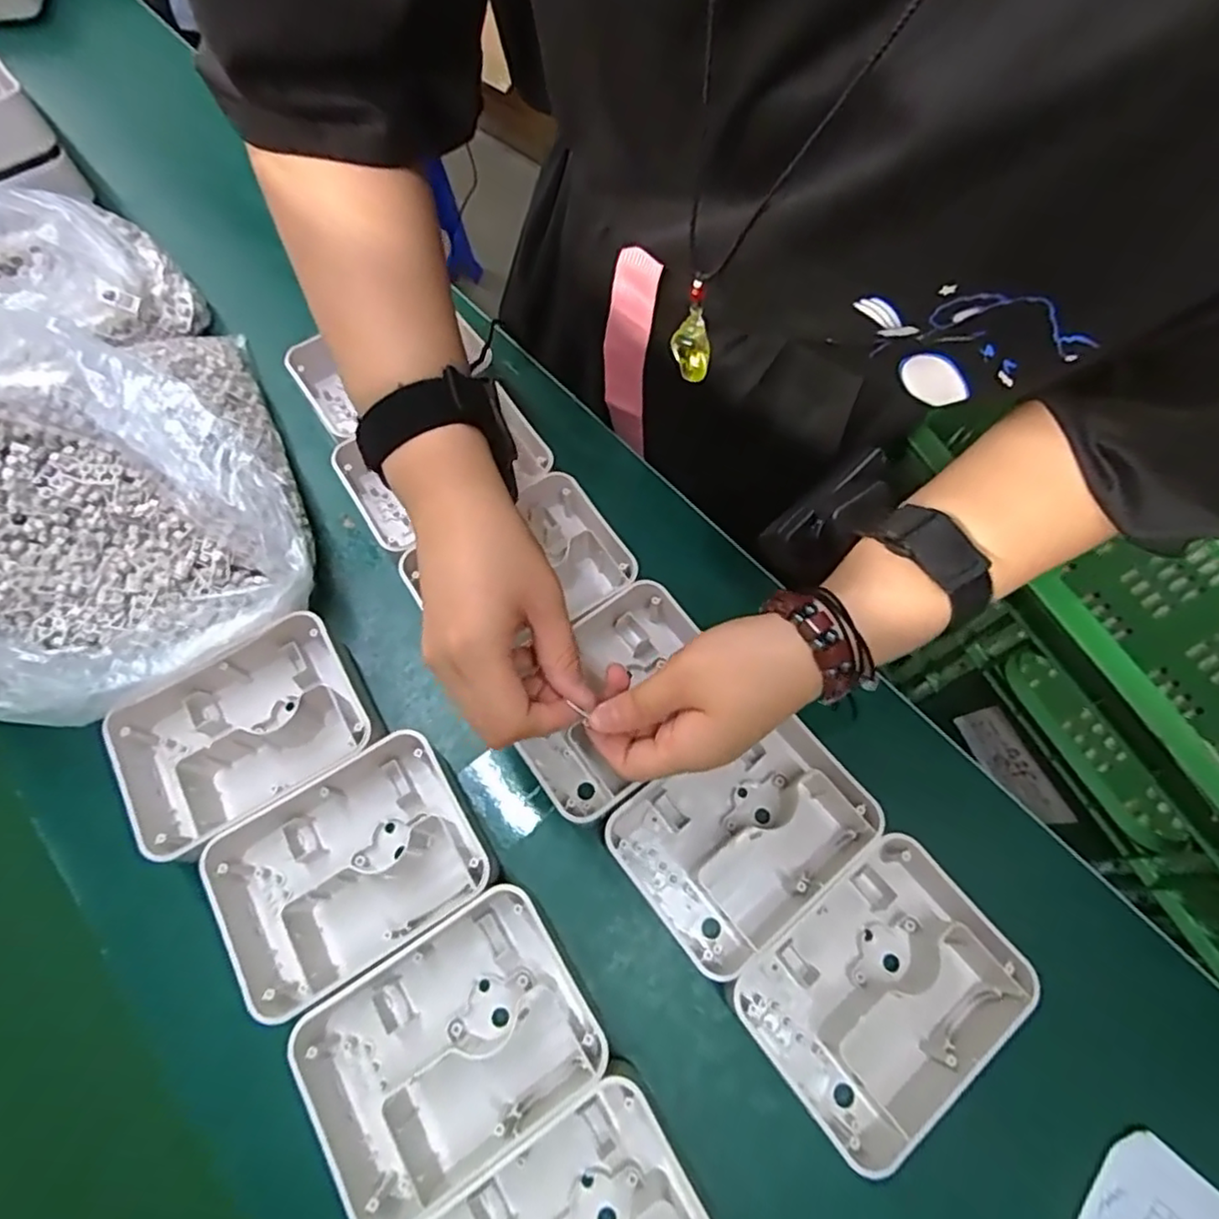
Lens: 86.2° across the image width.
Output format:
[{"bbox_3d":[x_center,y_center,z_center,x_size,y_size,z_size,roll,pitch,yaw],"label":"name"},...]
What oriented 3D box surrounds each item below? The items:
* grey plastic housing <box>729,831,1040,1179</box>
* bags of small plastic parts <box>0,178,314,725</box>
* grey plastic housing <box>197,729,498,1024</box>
[{"bbox_3d":[0.137,0.190,0.333,0.132,0.040,0.100,-37,72,-16],"label":"grey plastic housing"},{"bbox_3d":[-0.406,-0.127,0.433,0.314,0.124,0.469,-22,68,-11],"label":"bags of small plastic parts"},{"bbox_3d":[-0.141,0.140,0.352,0.135,0.037,0.103,-32,71,-14],"label":"grey plastic housing"}]

